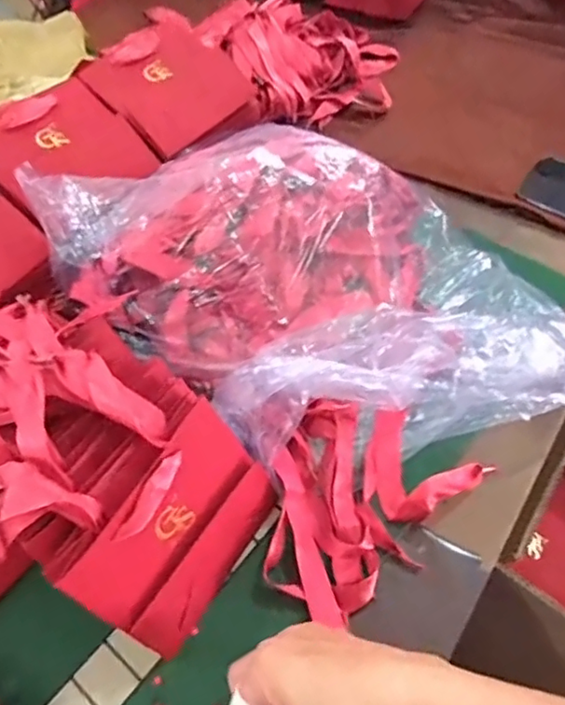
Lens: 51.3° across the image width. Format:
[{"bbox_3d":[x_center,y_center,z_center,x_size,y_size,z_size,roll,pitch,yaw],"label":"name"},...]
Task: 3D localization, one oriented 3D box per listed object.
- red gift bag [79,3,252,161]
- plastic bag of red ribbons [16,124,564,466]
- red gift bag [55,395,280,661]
[{"bbox_3d":[-0.128,-0.304,0.656,0.159,0.013,0.147,43,73,10],"label":"red gift bag"},{"bbox_3d":[0.038,-0.064,0.509,0.306,0.115,0.436,-39,63,-21],"label":"plastic bag of red ribbons"},{"bbox_3d":[-0.062,0.120,0.395,0.015,0.124,0.139,10,54,40],"label":"red gift bag"}]

